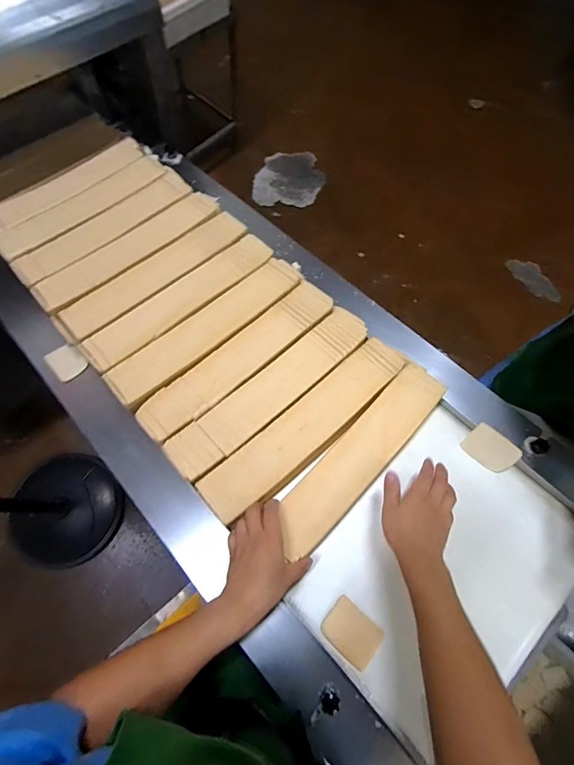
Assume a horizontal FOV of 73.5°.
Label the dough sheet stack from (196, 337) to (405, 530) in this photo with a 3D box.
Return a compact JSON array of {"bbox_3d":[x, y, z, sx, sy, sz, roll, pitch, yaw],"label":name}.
[{"bbox_3d":[0.038,0.071,0.617,0.375,0.051,0.082,-39,71,-16],"label":"dough sheet stack"}]

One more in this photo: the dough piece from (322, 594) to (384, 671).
[{"bbox_3d":[0.088,0.339,0.521,0.073,0.005,0.058,40,72,9],"label":"dough piece"}]

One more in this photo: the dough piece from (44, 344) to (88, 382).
[{"bbox_3d":[-0.395,-0.040,0.686,0.055,0.011,0.076,-42,72,-17],"label":"dough piece"}]

